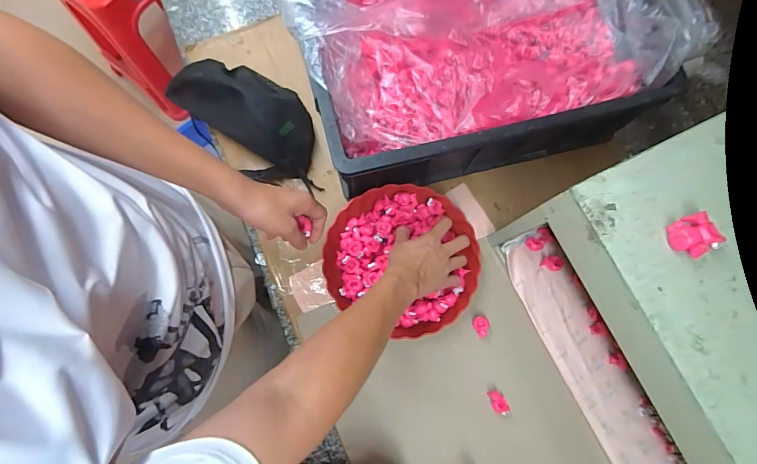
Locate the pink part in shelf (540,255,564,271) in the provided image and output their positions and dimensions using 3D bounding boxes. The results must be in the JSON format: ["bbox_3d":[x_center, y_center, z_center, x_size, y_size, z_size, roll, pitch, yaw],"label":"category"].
[{"bbox_3d":[0.291,0.053,0.635,0.034,0.017,0.025,-4,79,-2],"label":"pink part in shelf"}]

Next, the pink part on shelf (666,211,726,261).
[{"bbox_3d":[0.308,0.004,0.369,0.040,0.019,0.037,-27,81,-6],"label":"pink part on shelf"}]

